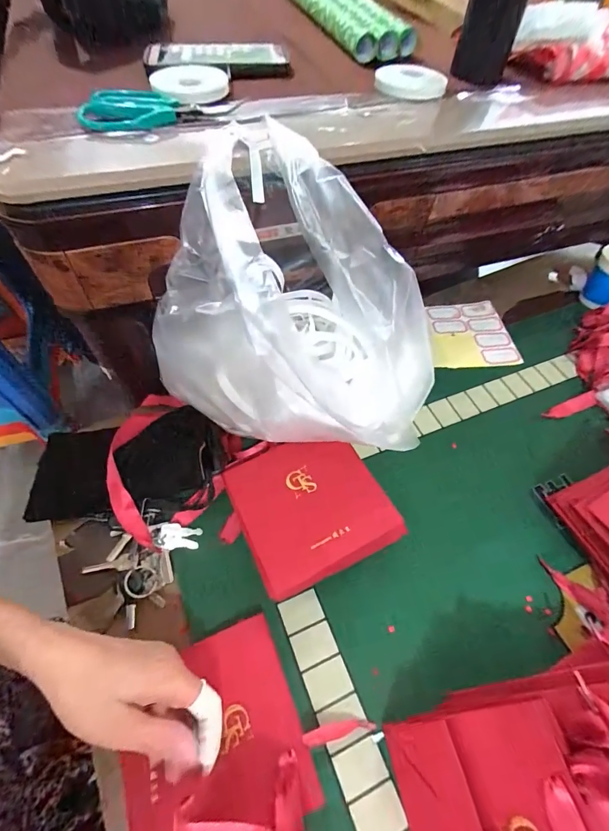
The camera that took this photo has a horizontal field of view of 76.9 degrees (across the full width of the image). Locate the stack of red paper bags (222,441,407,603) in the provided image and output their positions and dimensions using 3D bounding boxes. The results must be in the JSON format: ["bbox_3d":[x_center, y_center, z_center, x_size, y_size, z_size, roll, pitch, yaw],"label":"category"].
[{"bbox_3d":[-0.001,0.097,0.413,0.153,0.059,0.154,-21,60,-16],"label":"stack of red paper bags"}]

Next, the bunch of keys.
[{"bbox_3d":[-0.160,0.145,0.395,0.079,0.032,0.101,37,62,20],"label":"bunch of keys"}]

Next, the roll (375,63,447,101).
[{"bbox_3d":[0.121,-0.380,0.437,0.077,0.014,0.077,12,57,5],"label":"roll"}]

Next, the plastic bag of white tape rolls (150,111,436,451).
[{"bbox_3d":[0.000,-0.110,0.340,0.240,0.167,0.233,16,57,7],"label":"plastic bag of white tape rolls"}]

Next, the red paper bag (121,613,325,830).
[{"bbox_3d":[-0.069,0.259,0.308,0.124,0.013,0.140,-18,59,-15],"label":"red paper bag"}]

